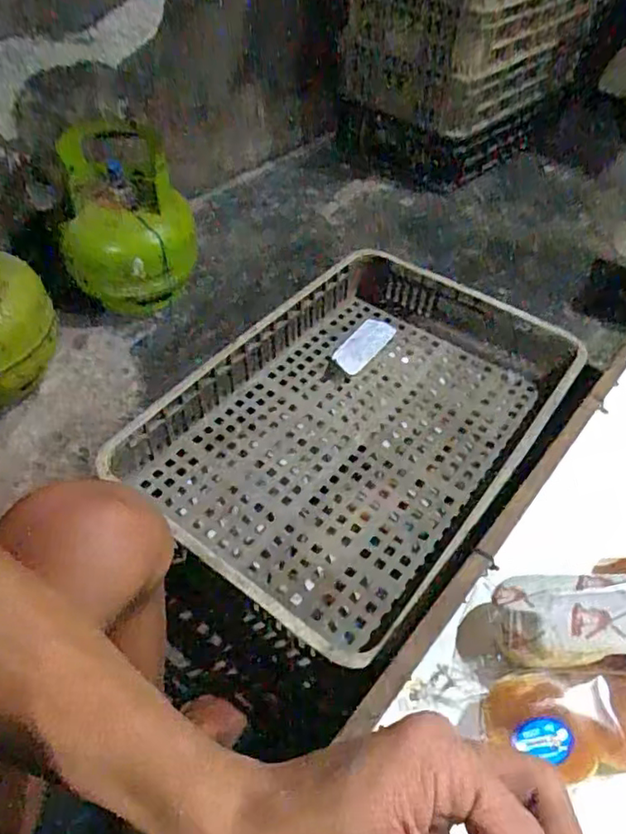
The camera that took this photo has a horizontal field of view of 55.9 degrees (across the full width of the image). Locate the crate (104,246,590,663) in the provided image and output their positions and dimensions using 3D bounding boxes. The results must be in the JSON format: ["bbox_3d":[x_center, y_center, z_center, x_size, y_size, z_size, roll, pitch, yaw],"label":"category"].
[{"bbox_3d":[0.071,-0.012,0.838,0.412,0.109,0.599,34,56,24],"label":"crate"}]

